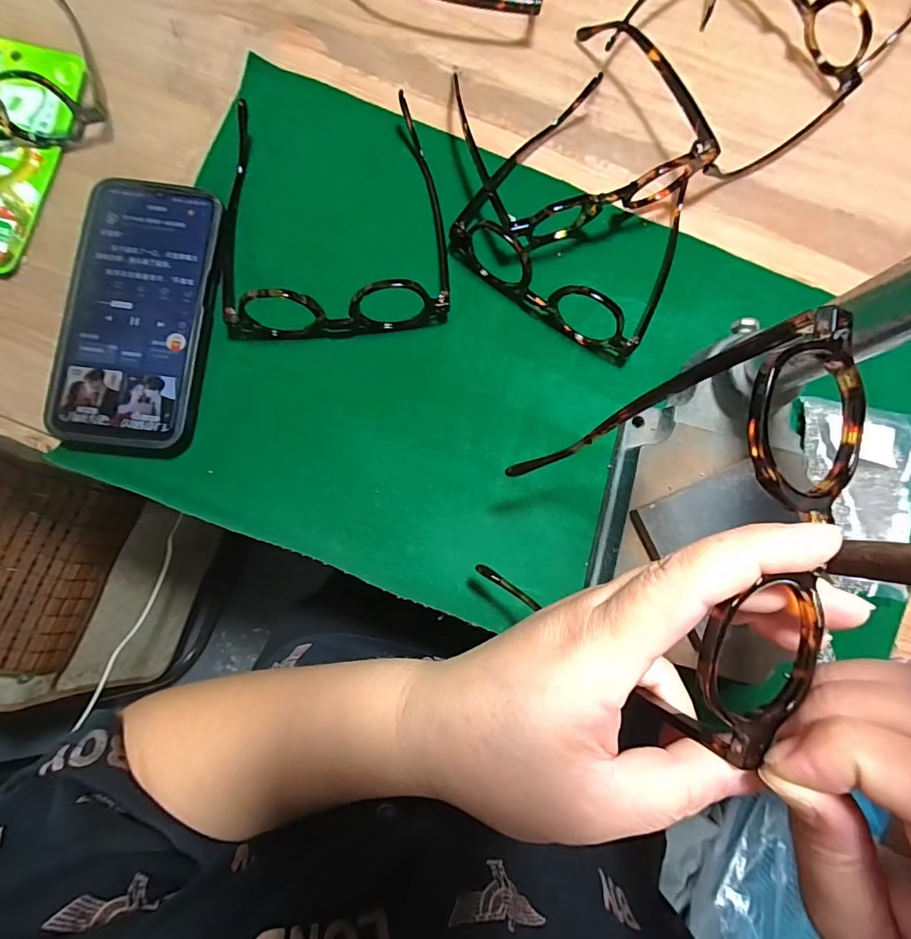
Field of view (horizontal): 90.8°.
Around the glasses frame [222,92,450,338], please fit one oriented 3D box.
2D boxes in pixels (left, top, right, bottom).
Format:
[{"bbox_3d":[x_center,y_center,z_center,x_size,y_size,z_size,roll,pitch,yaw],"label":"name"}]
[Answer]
[{"bbox_3d":[-0.078,-0.158,0.280,0.142,0.035,0.146,-4,82,-2],"label":"glasses frame"}]

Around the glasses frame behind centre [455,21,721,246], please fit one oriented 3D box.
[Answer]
[{"bbox_3d":[0.073,-0.222,0.291,0.144,0.037,0.142,-26,84,-5],"label":"glasses frame behind centre"}]

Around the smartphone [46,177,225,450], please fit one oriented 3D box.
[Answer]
[{"bbox_3d":[-0.196,-0.097,0.279,0.081,0.016,0.166,7,82,-1],"label":"smartphone"}]

